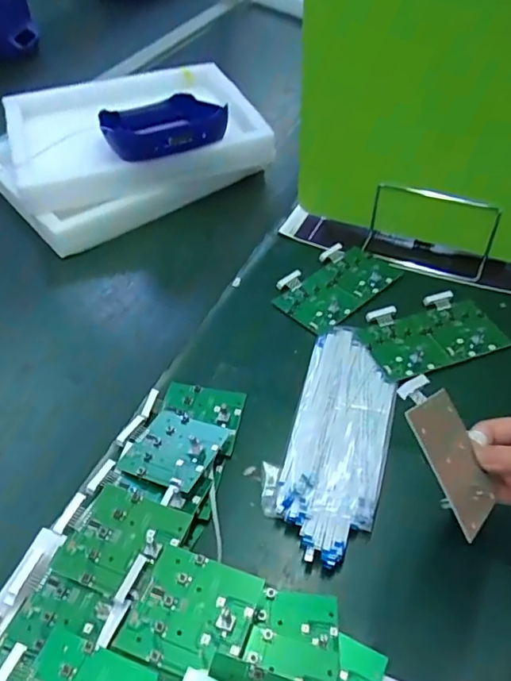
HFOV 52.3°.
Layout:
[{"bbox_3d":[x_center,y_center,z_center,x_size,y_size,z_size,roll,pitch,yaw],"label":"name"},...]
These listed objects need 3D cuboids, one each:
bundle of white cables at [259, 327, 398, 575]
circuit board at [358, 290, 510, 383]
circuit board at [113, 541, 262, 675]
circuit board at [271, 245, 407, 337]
[{"bbox_3d":[0.077,0.078,0.483,0.092,0.013,0.244,14,52,14],"label":"bundle of white cables"},{"bbox_3d":[0.192,-0.010,0.567,0.143,0.008,0.094,-16,51,-10],"label":"circuit board"},{"bbox_3d":[-0.043,0.185,0.357,0.079,0.008,0.074,15,52,15],"label":"circuit board"},{"bbox_3d":[0.095,-0.069,0.623,0.140,0.010,0.094,-35,57,-24],"label":"circuit board"}]

